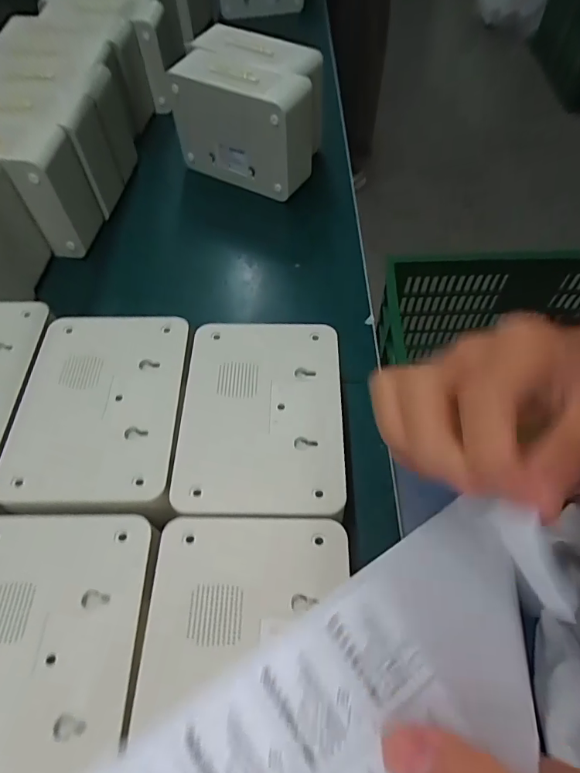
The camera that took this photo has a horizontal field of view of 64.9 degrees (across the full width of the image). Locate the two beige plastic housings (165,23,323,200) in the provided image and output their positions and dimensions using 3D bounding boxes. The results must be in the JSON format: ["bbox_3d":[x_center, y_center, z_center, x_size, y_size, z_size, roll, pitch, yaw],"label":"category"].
[{"bbox_3d":[-0.042,-0.297,0.494,0.142,0.106,0.112,23,60,15],"label":"two beige plastic housings"}]

